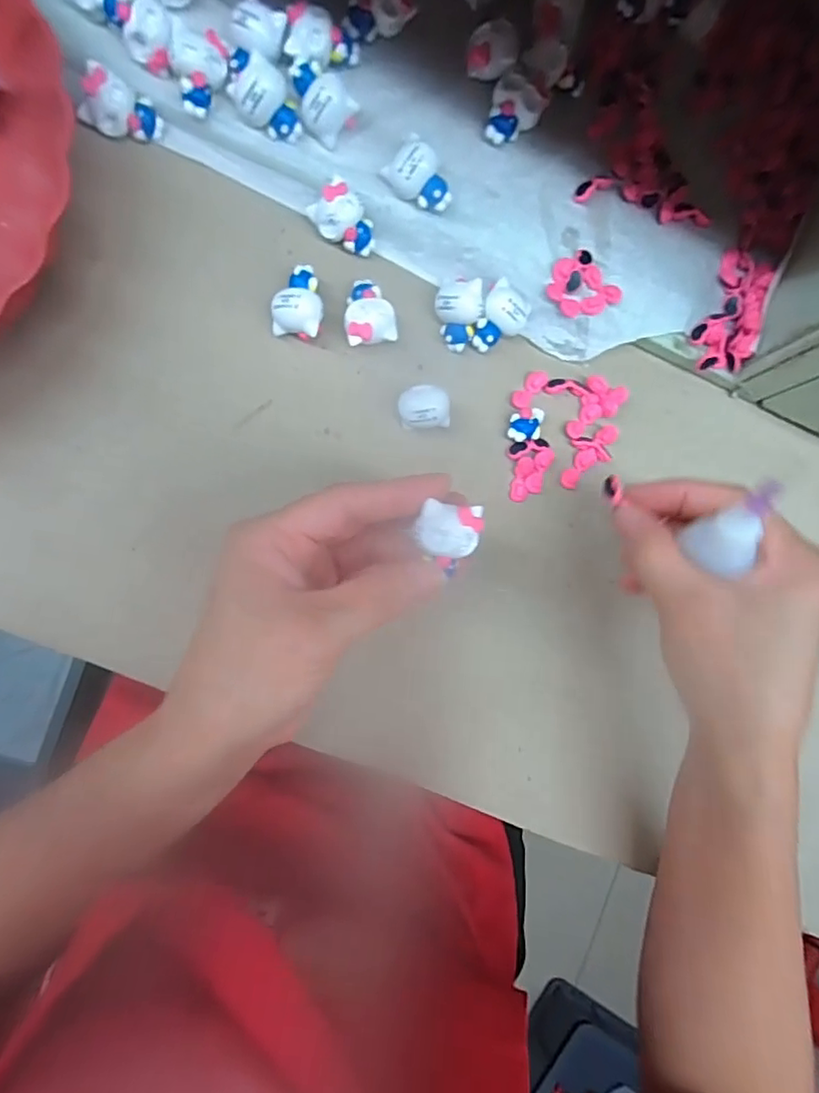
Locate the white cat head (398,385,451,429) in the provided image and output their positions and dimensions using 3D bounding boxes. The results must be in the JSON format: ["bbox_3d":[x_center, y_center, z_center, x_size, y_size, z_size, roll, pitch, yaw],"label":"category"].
[{"bbox_3d":[0.007,-0.072,0.302,0.026,0.023,0.022,-4,89,-8],"label":"white cat head"}]

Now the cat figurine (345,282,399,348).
[{"bbox_3d":[-0.021,-0.120,0.298,0.025,0.018,0.032,-11,90,-8],"label":"cat figurine"}]

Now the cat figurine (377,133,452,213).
[{"bbox_3d":[0.005,-0.182,0.290,0.021,0.020,0.032,-38,94,-7],"label":"cat figurine"}]

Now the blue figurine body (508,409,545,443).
[{"bbox_3d":[0.063,-0.065,0.315,0.020,0.012,0.016,-13,91,-8],"label":"blue figurine body"}]

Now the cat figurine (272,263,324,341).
[{"bbox_3d":[-0.055,-0.123,0.293,0.024,0.019,0.035,9,88,-8],"label":"cat figurine"}]

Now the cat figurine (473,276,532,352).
[{"bbox_3d":[0.048,-0.120,0.305,0.025,0.015,0.035,38,84,-6],"label":"cat figurine"}]

